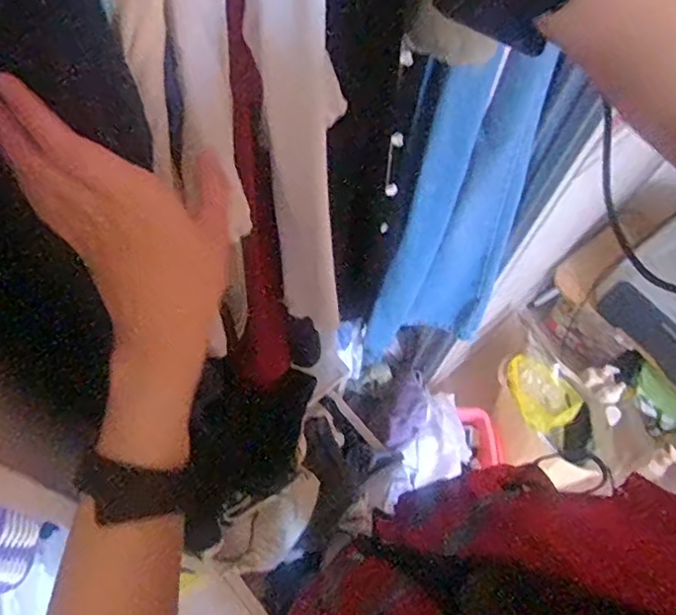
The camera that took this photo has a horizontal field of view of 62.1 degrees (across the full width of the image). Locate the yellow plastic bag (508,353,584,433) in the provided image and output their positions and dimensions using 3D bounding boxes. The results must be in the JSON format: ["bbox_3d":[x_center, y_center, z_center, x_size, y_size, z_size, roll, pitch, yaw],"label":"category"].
[{"bbox_3d":[0.495,0.197,1.362,0.127,0.059,0.190,-16,64,-12],"label":"yellow plastic bag"}]

